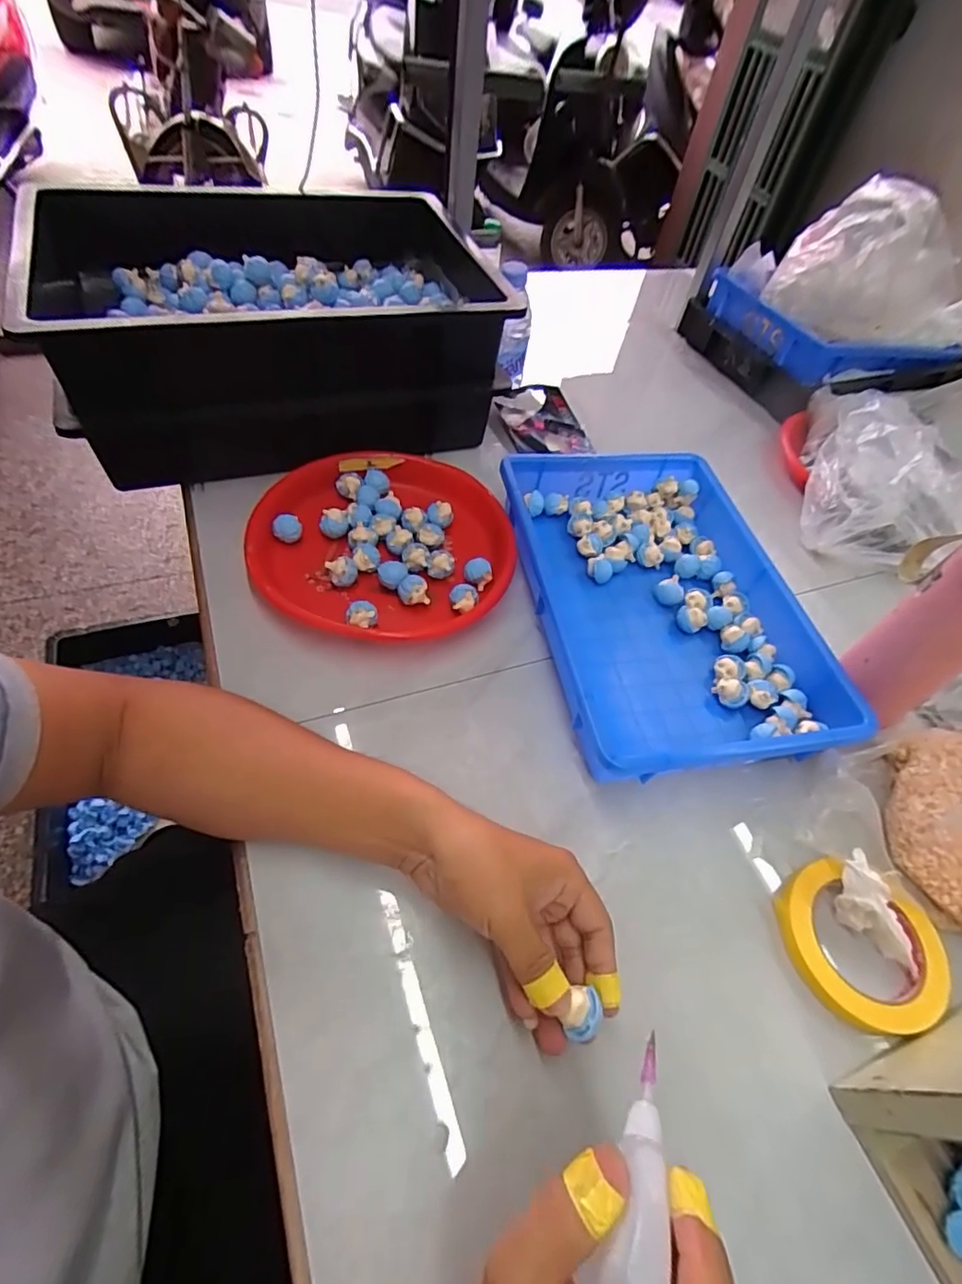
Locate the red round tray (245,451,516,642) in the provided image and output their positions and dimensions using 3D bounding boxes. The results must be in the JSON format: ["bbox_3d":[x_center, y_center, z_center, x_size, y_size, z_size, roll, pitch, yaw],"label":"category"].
[{"bbox_3d":[-0.091,-0.096,0.576,0.241,0.051,0.245,4,53,-6],"label":"red round tray"}]

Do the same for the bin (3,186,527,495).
[{"bbox_3d":[-0.217,-0.351,0.645,0.439,0.177,0.318,-12,56,-17],"label":"bin"}]

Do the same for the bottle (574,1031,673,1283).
[{"bbox_3d":[0.066,0.220,0.241,0.024,0.021,0.097,22,27,11],"label":"bottle"}]

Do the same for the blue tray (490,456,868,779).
[{"bbox_3d":[0.174,-0.044,0.566,0.248,0.062,0.365,-5,54,-12],"label":"blue tray"}]

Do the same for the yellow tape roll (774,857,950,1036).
[{"bbox_3d":[0.273,0.212,0.407,0.104,0.016,0.108,4,53,-6],"label":"yellow tape roll"}]

